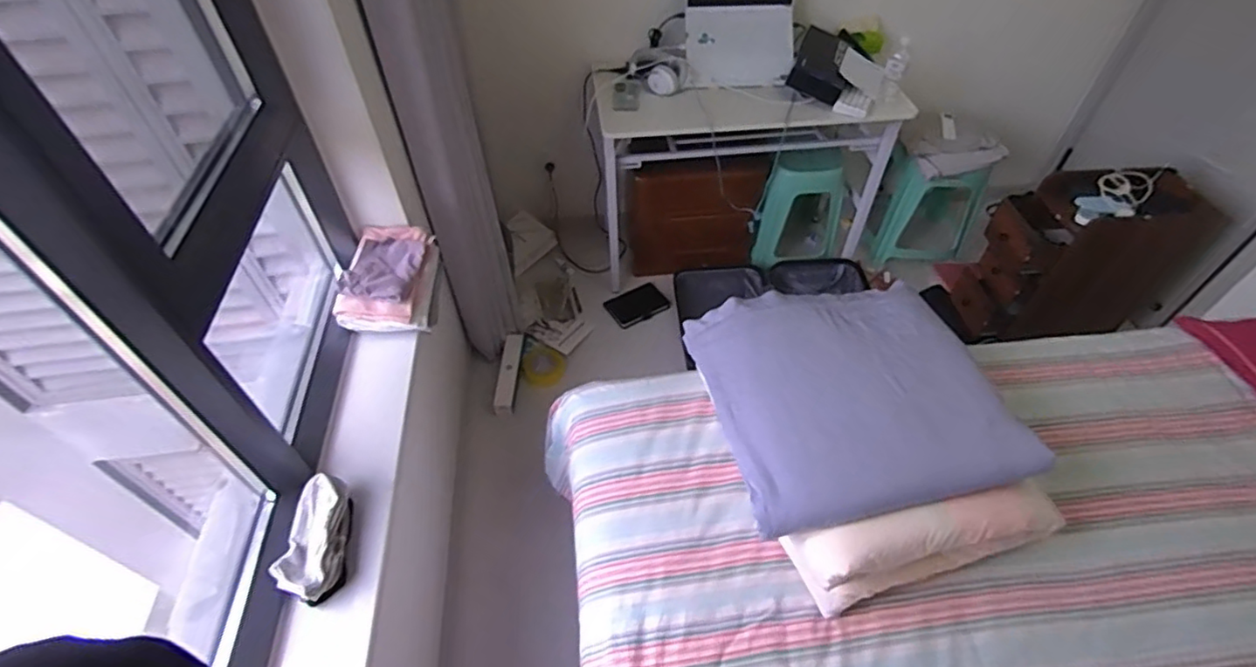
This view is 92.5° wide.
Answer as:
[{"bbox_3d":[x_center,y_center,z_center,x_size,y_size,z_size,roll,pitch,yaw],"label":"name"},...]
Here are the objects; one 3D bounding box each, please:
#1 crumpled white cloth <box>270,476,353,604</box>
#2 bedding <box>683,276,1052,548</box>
[{"bbox_3d":[-0.550,0.374,1.081,0.096,0.086,0.208,1,49,0],"label":"crumpled white cloth"},{"bbox_3d":[0.435,0.096,1.162,0.538,0.096,0.494,-9,50,-8],"label":"bedding"}]

